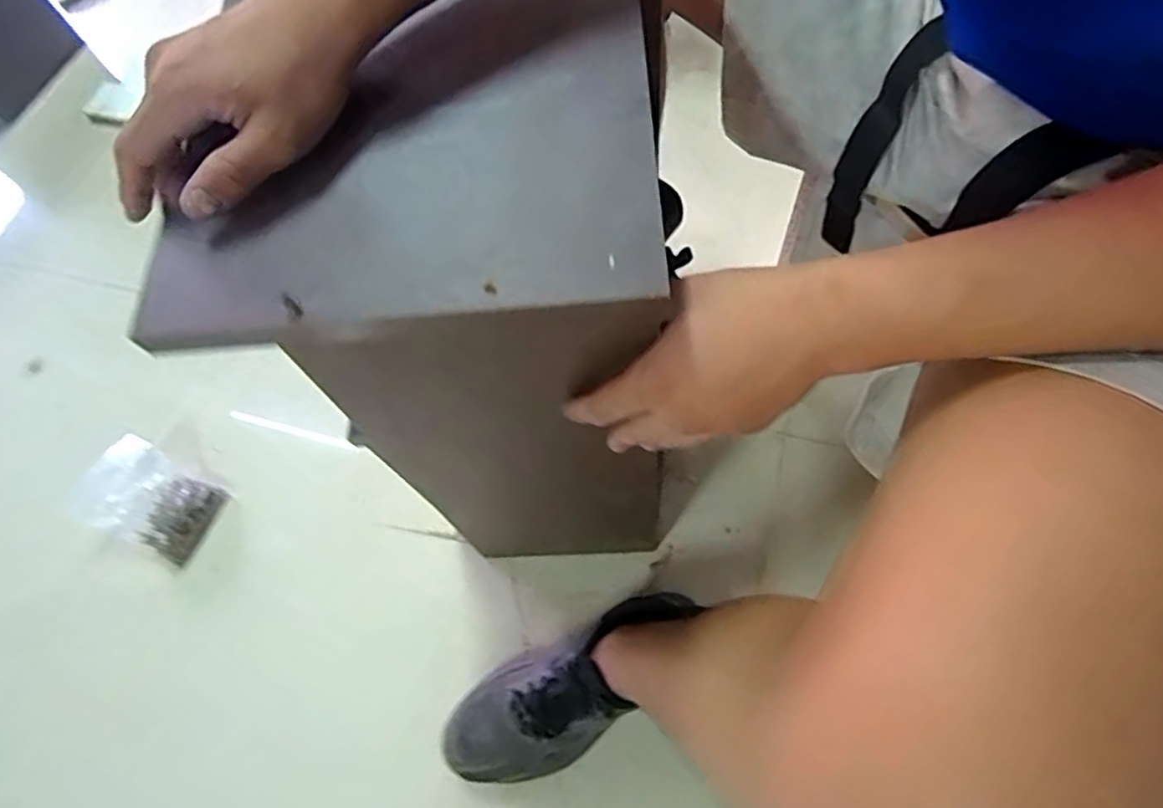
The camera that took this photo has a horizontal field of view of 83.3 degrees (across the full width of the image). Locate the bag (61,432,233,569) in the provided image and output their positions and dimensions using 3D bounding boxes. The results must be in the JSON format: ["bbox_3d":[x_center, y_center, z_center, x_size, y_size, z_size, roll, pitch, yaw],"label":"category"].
[{"bbox_3d":[-0.531,0.115,0.801,0.148,0.058,0.116,19,70,14],"label":"bag"}]

